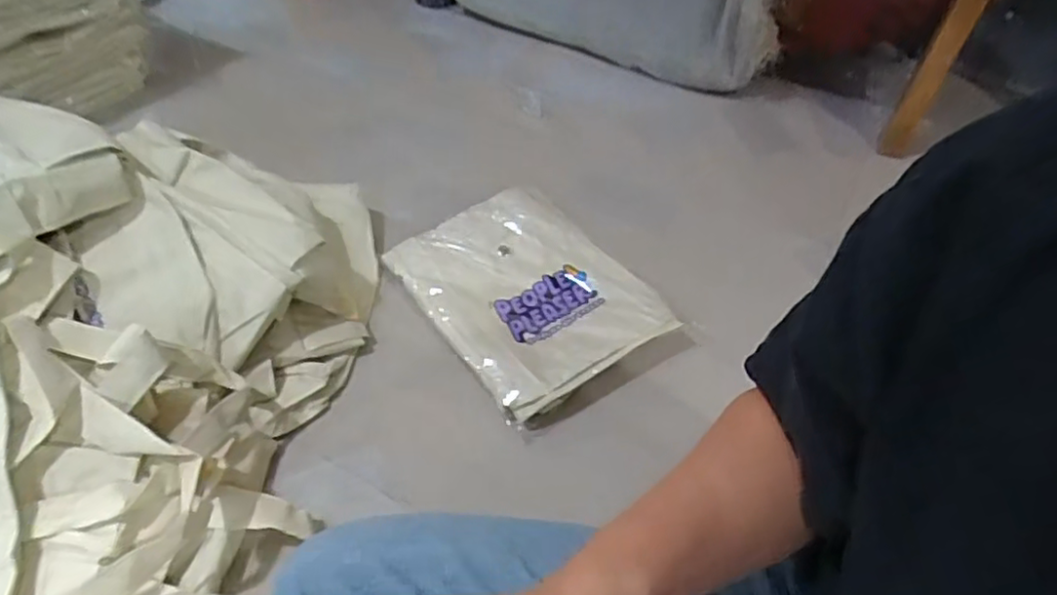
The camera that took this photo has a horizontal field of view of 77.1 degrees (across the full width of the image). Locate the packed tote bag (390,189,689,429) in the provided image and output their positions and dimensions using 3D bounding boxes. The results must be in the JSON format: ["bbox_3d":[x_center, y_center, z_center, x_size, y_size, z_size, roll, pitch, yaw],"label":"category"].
[{"bbox_3d":[0.000,-0.009,0.794,0.232,0.041,0.288,-26,56,-25],"label":"packed tote bag"}]

